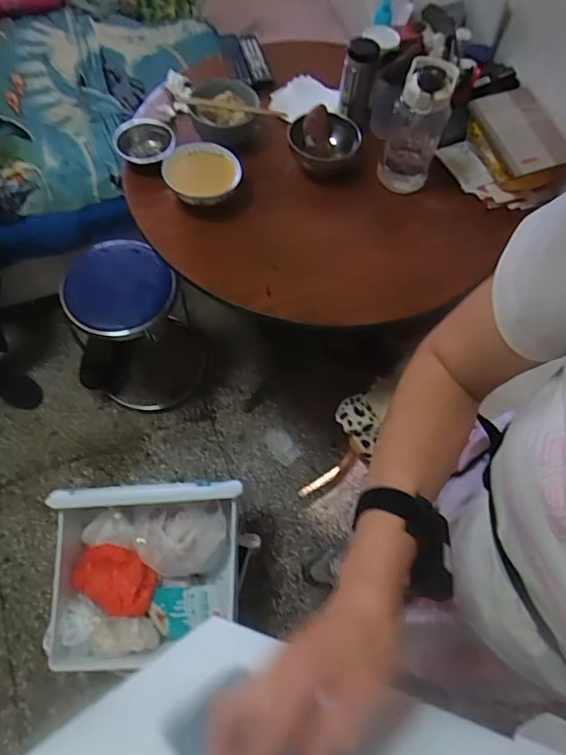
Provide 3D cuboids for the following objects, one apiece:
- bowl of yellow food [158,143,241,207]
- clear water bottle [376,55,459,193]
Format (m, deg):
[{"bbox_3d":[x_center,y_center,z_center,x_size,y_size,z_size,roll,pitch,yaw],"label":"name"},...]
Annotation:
[{"bbox_3d":[-0.160,-0.399,0.965,0.149,0.058,0.137,1,64,-2],"label":"bowl of yellow food"},{"bbox_3d":[0.259,-0.481,0.944,0.100,0.220,0.119,18,64,6],"label":"clear water bottle"}]

